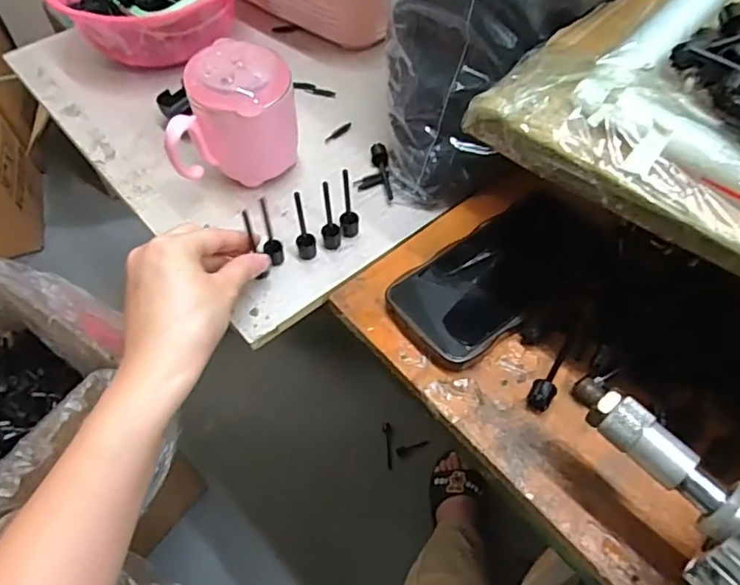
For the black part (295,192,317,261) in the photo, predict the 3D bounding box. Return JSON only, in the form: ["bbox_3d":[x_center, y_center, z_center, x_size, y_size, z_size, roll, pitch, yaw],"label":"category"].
[{"bbox_3d":[-0.049,-0.048,0.412,0.015,0.063,0.012,-9,54,-4],"label":"black part"}]

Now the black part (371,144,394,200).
[{"bbox_3d":[0.012,-0.104,0.480,0.013,0.014,0.058,-10,54,-5],"label":"black part"}]

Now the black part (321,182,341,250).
[{"bbox_3d":[-0.031,-0.056,0.418,0.014,0.062,0.011,-1,54,2],"label":"black part"}]

